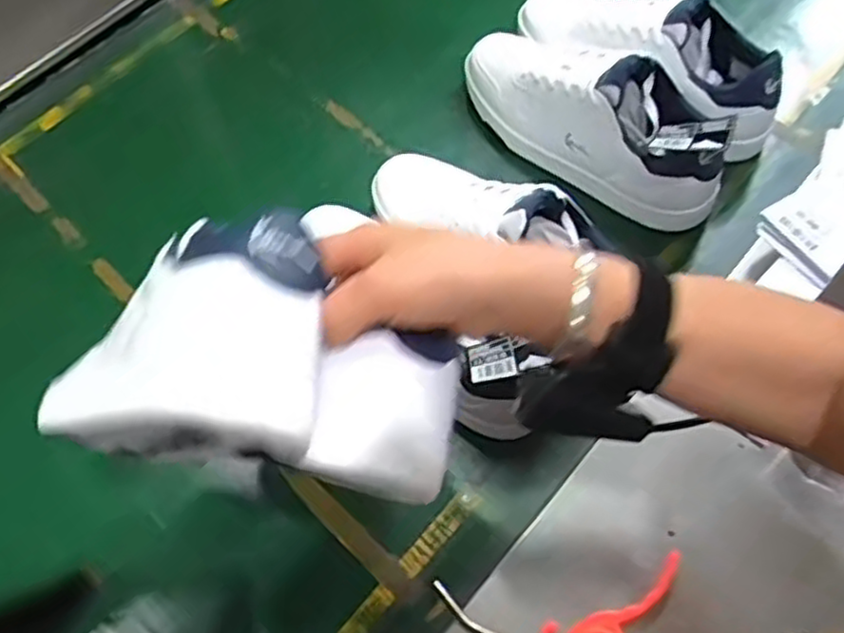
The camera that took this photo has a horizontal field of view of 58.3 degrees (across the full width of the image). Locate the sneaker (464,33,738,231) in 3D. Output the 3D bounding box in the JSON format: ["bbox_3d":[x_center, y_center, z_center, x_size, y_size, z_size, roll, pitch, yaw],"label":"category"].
[{"bbox_3d":[0.159,-0.208,0.753,0.290,0.127,0.102,39,68,23],"label":"sneaker"}]

